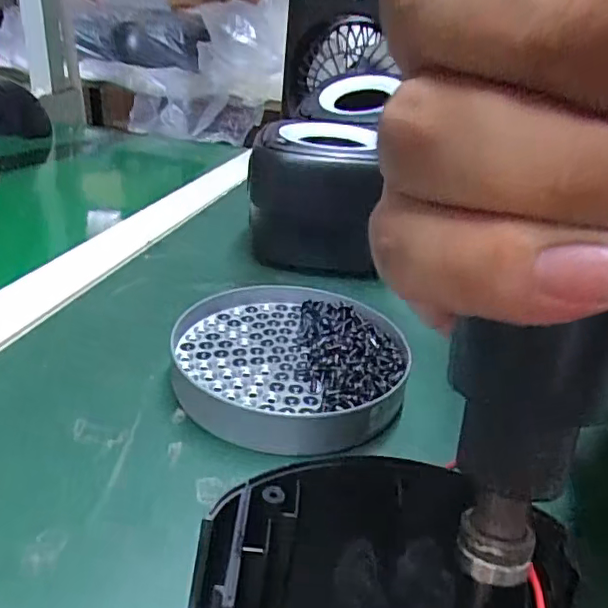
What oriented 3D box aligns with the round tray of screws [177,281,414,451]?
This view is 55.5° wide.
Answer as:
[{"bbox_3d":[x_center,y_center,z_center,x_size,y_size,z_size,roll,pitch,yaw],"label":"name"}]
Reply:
[{"bbox_3d":[-0.008,0.027,0.286,0.113,0.023,0.112,4,28,-2],"label":"round tray of screws"}]

